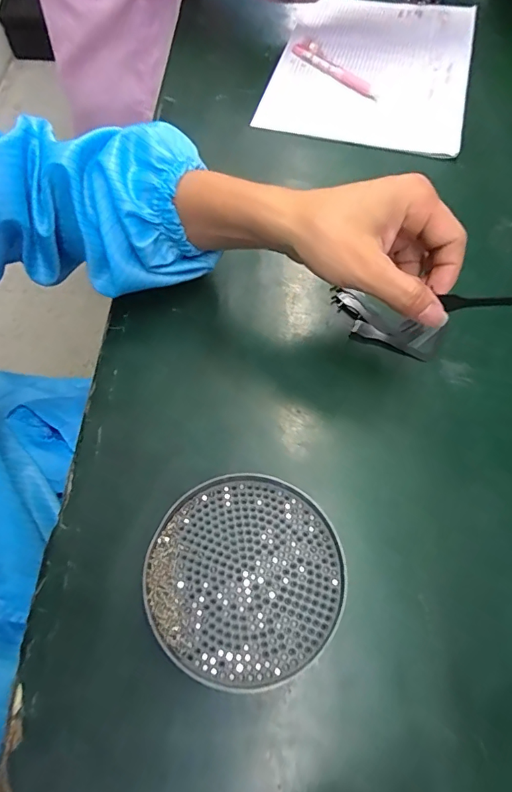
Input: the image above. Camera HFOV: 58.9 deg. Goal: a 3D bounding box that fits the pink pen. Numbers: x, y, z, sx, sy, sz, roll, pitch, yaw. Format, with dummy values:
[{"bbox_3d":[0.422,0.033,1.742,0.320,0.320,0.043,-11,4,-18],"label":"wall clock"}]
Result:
[{"bbox_3d":[0.089,-0.366,0.509,0.015,0.014,0.123,-37,71,-18],"label":"pink pen"}]

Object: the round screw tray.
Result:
[{"bbox_3d":[-0.006,0.105,0.269,0.111,0.015,0.111,1,64,-2],"label":"round screw tray"}]

